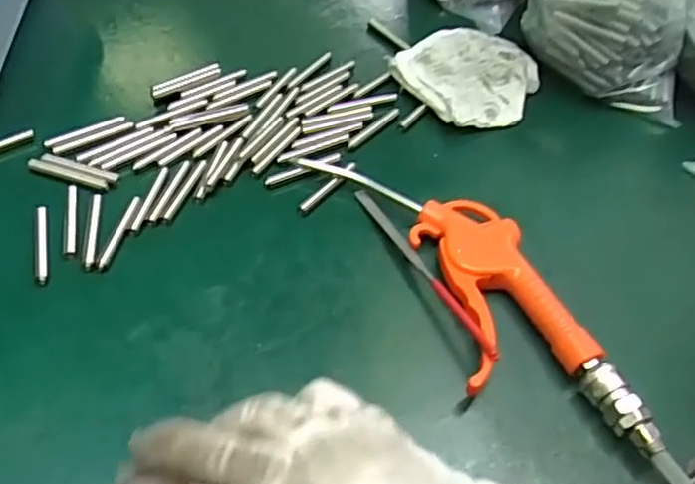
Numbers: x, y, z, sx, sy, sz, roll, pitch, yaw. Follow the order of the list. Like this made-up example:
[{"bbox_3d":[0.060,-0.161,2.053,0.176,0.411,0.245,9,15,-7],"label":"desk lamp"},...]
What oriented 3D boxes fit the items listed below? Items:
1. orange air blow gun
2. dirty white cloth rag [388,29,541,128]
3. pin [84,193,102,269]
[{"bbox_3d":[0.073,0.021,0.400,0.087,0.024,0.261,-20,54,-21],"label":"orange air blow gun"},{"bbox_3d":[0.099,-0.137,0.533,0.101,0.018,0.111,-24,56,-23],"label":"dirty white cloth rag"},{"bbox_3d":[-0.161,-0.009,0.413,0.007,0.004,0.061,-4,50,-9],"label":"pin"}]

